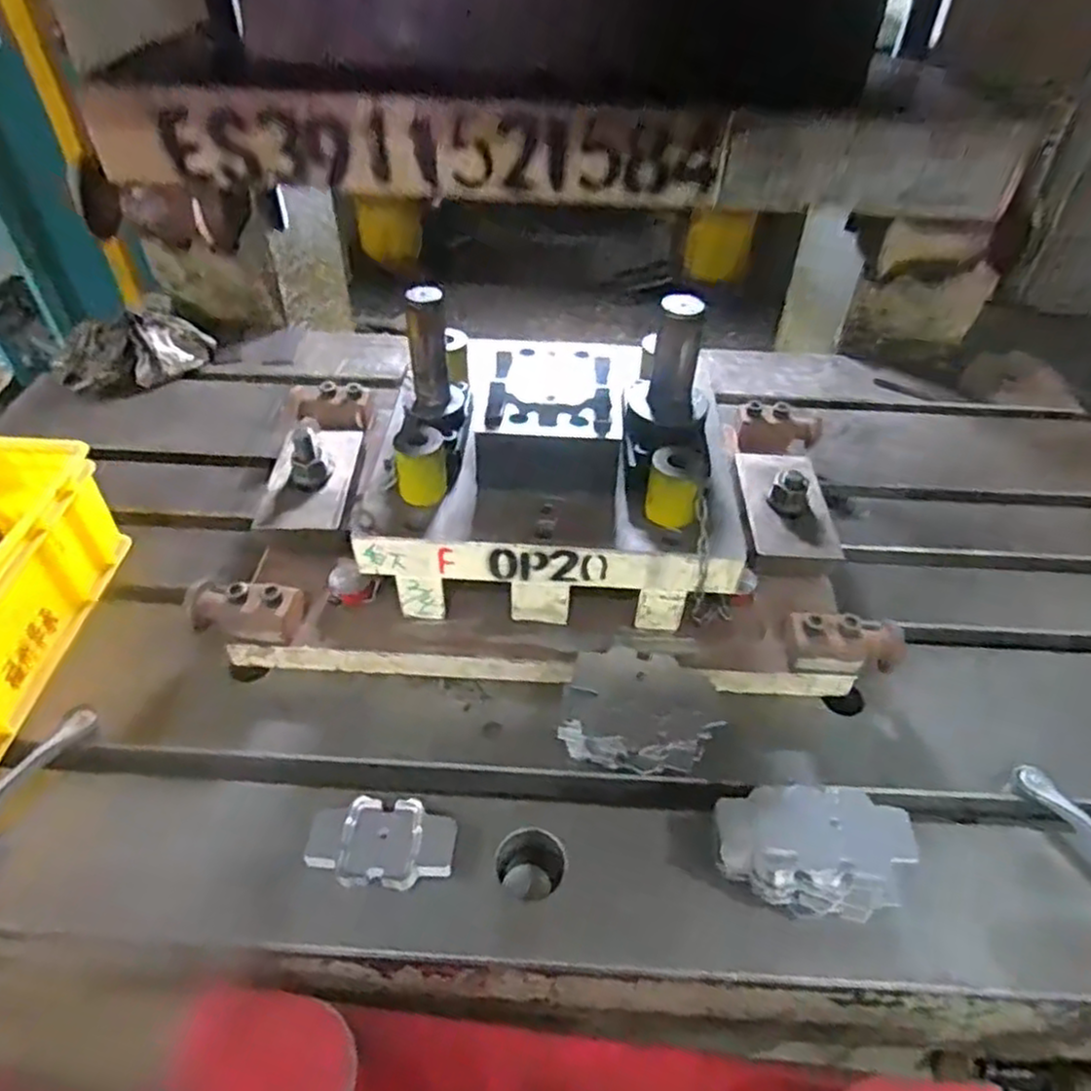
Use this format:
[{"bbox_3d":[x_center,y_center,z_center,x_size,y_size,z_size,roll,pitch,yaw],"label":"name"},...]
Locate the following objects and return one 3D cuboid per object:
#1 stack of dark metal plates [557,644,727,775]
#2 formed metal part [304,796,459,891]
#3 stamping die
[{"bbox_3d":[0.075,0.128,0.583,0.115,0.028,0.096,11,63,12],"label":"stack of dark metal plates"},{"bbox_3d":[-0.117,0.217,0.535,0.102,0.017,0.058,3,45,2],"label":"formed metal part"},{"bbox_3d":[0.004,-0.078,0.683,0.578,0.243,0.341,2,45,1],"label":"stamping die"}]

